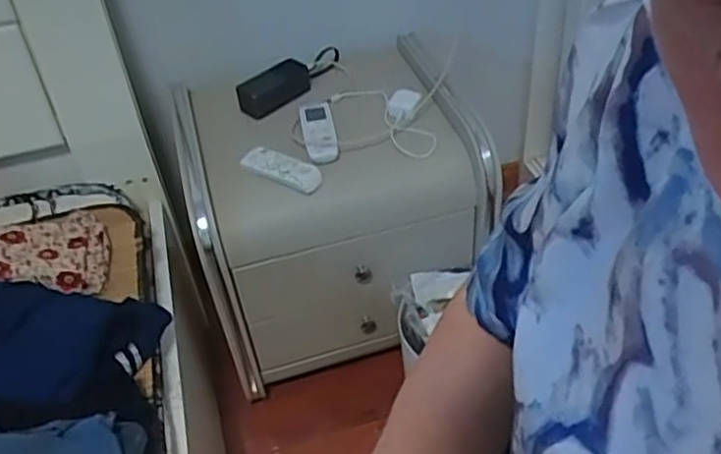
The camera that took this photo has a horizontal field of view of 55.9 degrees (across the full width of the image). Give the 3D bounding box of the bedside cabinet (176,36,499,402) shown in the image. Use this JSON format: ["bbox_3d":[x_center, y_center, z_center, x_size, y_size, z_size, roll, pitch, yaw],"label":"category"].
[{"bbox_3d":[-0.049,-0.041,1.288,0.502,0.402,0.426,-13,42,-8],"label":"bedside cabinet"}]

